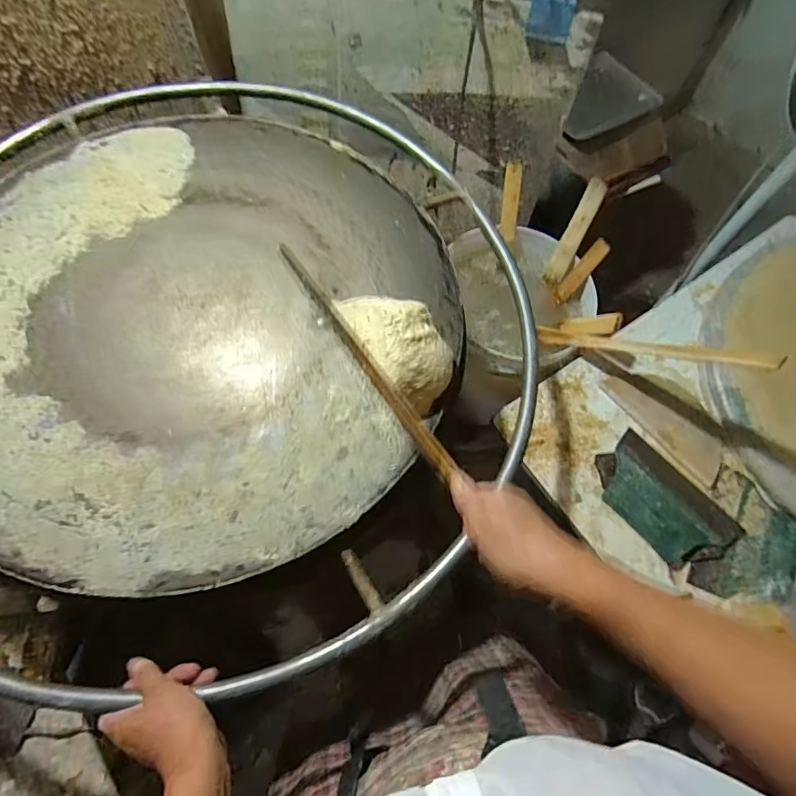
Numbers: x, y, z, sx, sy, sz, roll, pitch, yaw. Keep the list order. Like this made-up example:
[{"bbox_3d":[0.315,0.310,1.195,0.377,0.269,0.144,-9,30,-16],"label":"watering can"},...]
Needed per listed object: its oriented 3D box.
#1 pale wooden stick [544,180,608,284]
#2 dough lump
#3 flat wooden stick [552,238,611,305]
[{"bbox_3d":[0.311,-0.290,0.875,0.032,0.182,0.019,25,31,9],"label":"pale wooden stick"},{"bbox_3d":[0.004,-0.065,0.546,0.082,0.060,0.149,-28,69,-16],"label":"dough lump"},{"bbox_3d":[0.322,-0.222,0.875,0.007,0.128,0.032,-17,60,-49],"label":"flat wooden stick"}]

